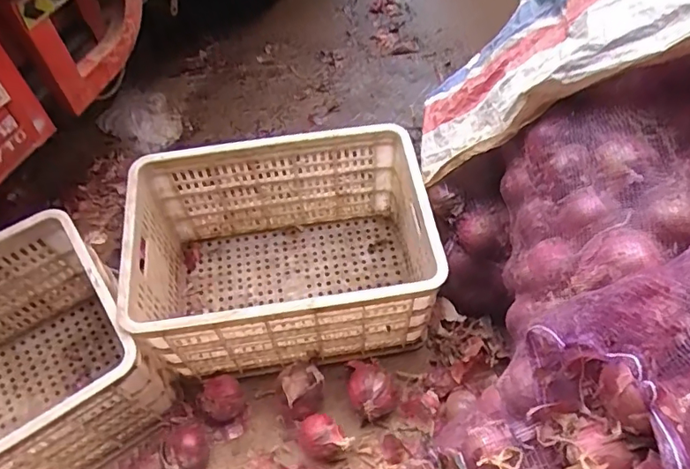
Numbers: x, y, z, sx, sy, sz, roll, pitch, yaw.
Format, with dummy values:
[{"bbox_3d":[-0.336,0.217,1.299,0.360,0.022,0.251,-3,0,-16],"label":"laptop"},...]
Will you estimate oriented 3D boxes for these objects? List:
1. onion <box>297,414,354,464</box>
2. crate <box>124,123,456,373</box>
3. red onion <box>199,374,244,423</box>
[{"bbox_3d":[-0.040,0.370,0.959,0.096,0.061,0.076,28,63,20],"label":"onion"},{"bbox_3d":[-0.115,0.042,1.038,0.531,0.290,0.359,-9,57,-3],"label":"crate"},{"bbox_3d":[-0.235,0.316,1.006,0.080,0.076,0.077,-2,57,2],"label":"red onion"}]

